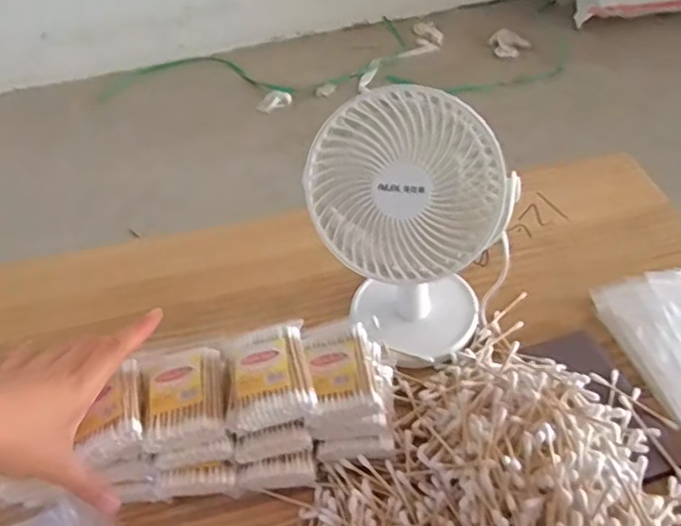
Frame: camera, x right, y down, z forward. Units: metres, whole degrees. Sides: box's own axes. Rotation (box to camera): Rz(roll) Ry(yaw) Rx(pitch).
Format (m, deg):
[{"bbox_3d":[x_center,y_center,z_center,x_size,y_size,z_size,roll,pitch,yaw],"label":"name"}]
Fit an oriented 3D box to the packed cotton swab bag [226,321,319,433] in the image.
[{"bbox_3d":[-0.053,0.082,0.437,0.062,0.016,0.075,-12,46,-5],"label":"packed cotton swab bag"}]

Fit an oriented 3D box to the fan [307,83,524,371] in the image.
[{"bbox_3d":[0.055,-0.017,0.469,0.151,0.218,0.086,-2,46,6],"label":"fan"}]

